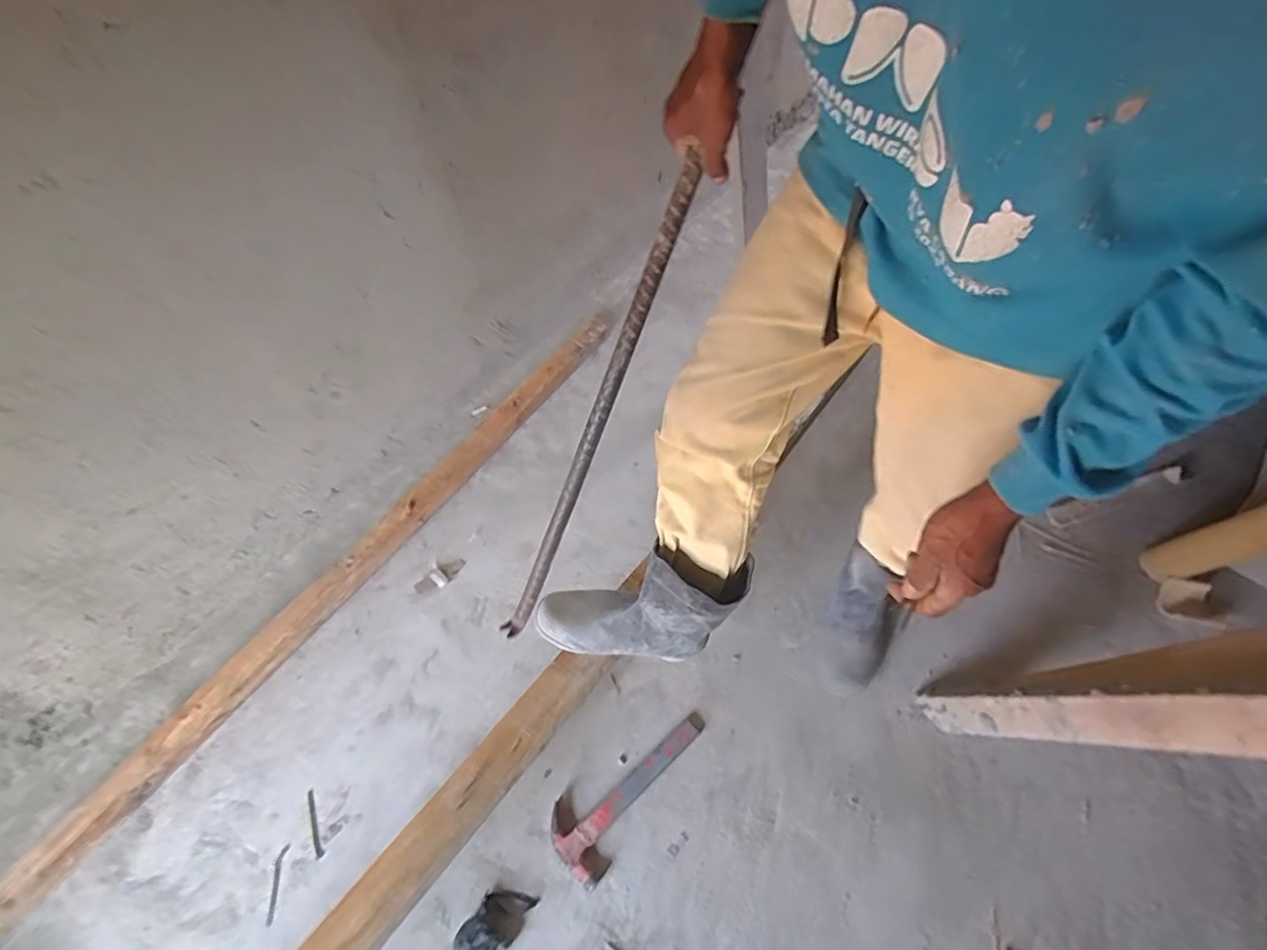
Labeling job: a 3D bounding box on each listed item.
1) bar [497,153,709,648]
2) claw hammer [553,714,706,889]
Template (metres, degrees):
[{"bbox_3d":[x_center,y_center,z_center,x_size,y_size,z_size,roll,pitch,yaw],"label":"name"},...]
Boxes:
[{"bbox_3d":[-0.051,-0.045,0.702,0.020,0.611,0.024,35,27,23],"label":"bar"},{"bbox_3d":[-0.007,0.486,0.951,0.114,0.029,0.293,37,64,24],"label":"claw hammer"}]

